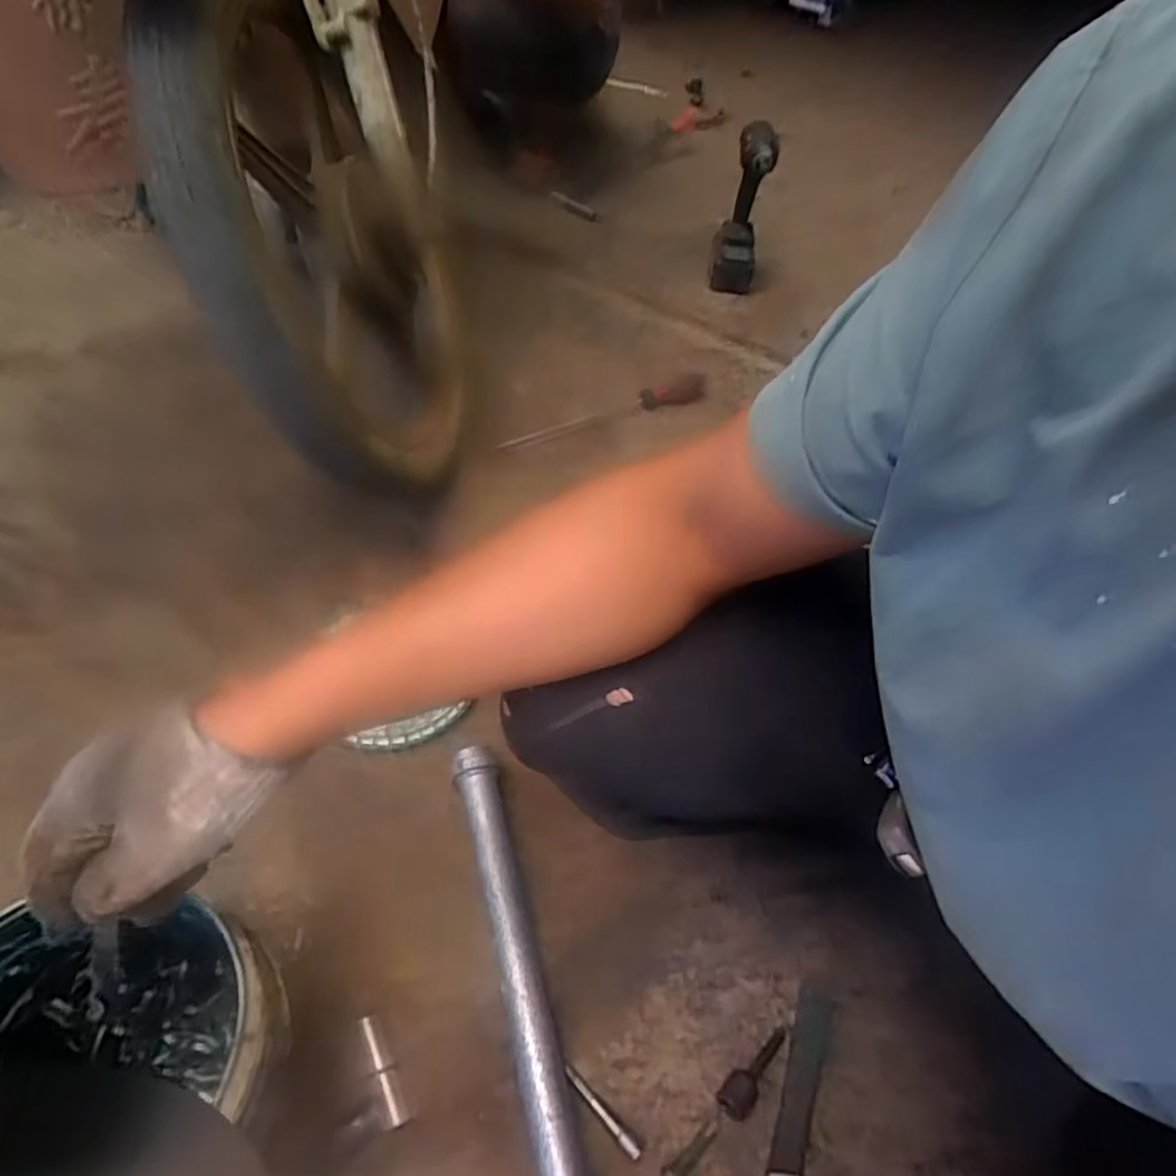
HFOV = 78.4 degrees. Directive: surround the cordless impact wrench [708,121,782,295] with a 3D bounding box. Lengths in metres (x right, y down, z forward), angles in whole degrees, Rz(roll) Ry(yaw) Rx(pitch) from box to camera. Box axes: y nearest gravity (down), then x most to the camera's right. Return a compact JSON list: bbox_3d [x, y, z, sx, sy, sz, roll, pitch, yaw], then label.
[{"bbox_3d":[0.283,-0.692,1.321,0.083,0.257,0.145,10,50,3],"label":"cordless impact wrench"}]

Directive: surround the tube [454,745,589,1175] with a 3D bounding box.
[{"bbox_3d":[-0.062,0.308,0.606,0.040,0.041,0.372,-10,52,-14],"label":"tube"}]

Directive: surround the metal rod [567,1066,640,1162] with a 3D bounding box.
[{"bbox_3d":[0.010,0.400,0.552,0.076,0.007,0.009,39,57,24],"label":"metal rod"}]

